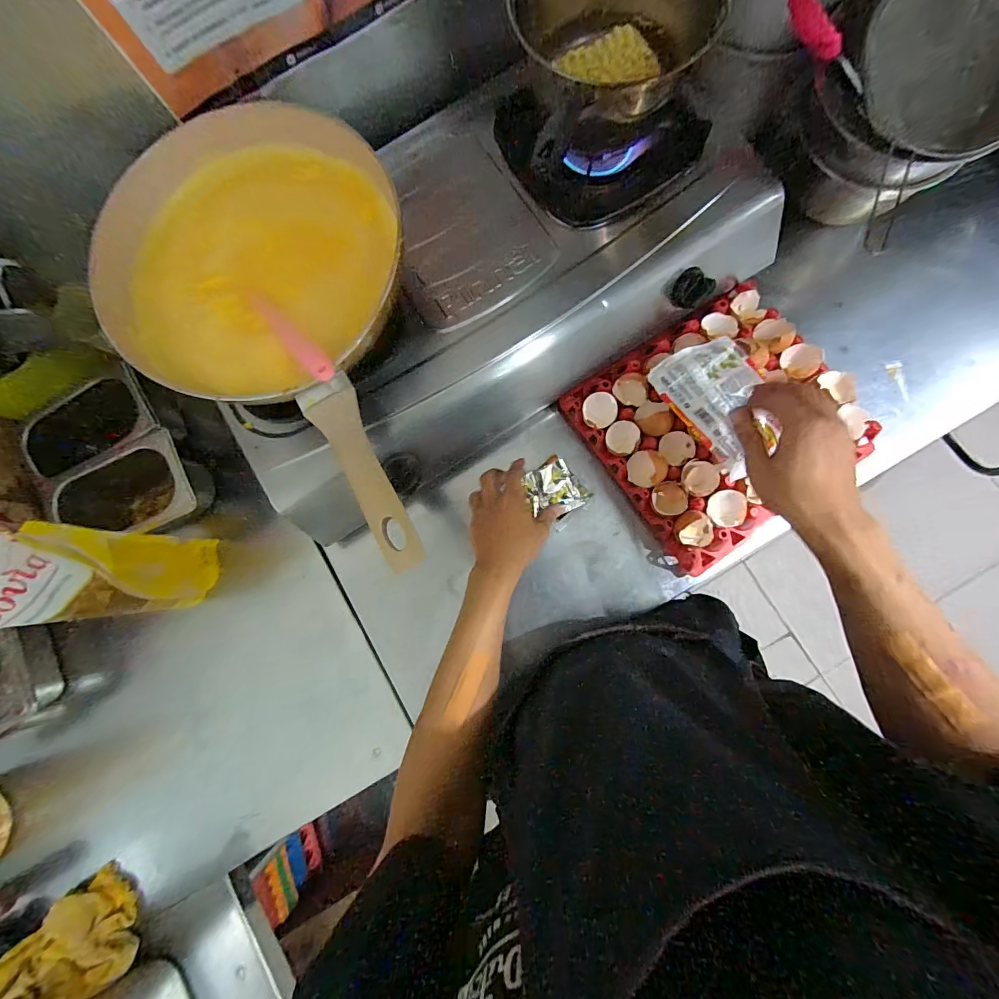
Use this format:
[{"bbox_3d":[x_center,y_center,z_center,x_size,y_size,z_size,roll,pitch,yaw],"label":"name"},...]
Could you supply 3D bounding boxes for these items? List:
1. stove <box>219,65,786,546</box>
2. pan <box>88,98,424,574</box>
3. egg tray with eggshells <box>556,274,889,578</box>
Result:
[{"bbox_3d":[-0.026,-0.279,0.540,0.688,0.122,0.366,-31,81,0],"label":"stove"},{"bbox_3d":[-0.207,-0.164,0.429,0.289,0.060,0.475,-22,81,1],"label":"pan"},{"bbox_3d":[0.273,-0.099,0.541,0.293,0.062,0.278,-34,81,-1],"label":"egg tray with eggshells"}]

